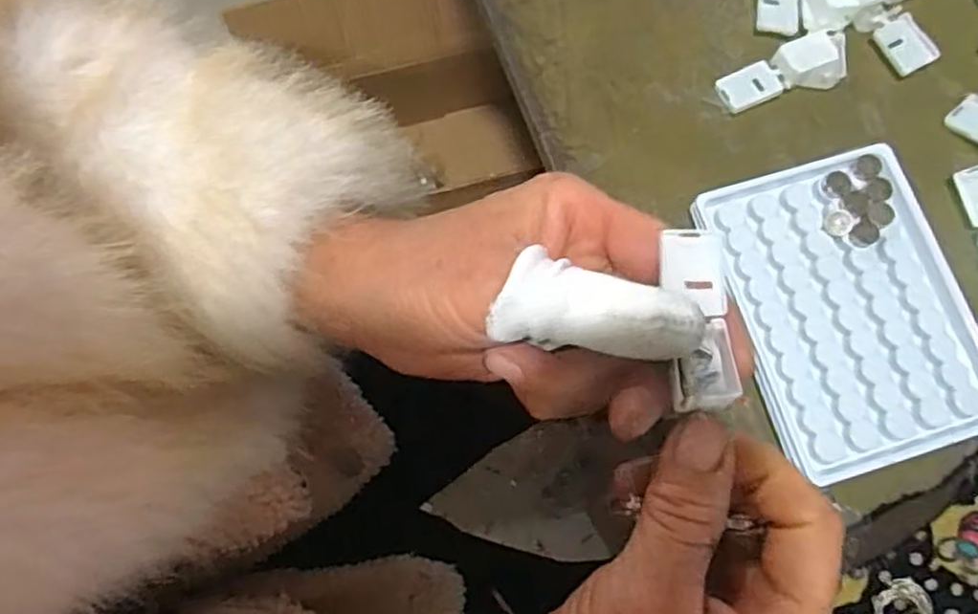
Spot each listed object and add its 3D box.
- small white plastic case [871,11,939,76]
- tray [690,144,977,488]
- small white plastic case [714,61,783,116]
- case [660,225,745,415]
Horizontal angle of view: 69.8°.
[{"bbox_3d":[0.204,-0.128,0.344,0.020,0.009,0.027,-28,78,-8],"label":"small white plastic case"},{"bbox_3d":[0.155,0.000,0.303,0.095,0.014,0.129,-16,76,-5],"label":"tray"},{"bbox_3d":[0.125,-0.106,0.337,0.028,0.007,0.018,-20,77,-6],"label":"small white plastic case"},{"bbox_3d":[0.064,0.003,0.213,0.020,0.009,0.057,1,67,2],"label":"case"}]

